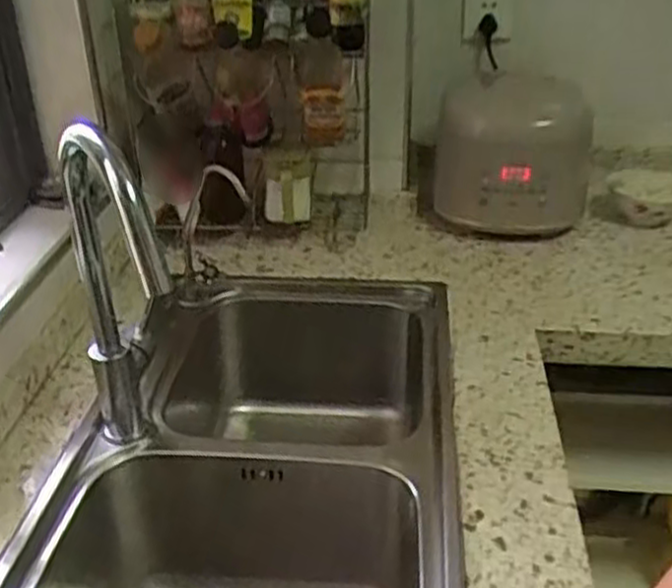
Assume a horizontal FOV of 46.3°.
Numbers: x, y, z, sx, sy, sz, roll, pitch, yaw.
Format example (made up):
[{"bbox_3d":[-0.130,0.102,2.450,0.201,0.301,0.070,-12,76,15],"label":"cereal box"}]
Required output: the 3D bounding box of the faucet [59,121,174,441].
[{"bbox_3d":[-0.195,0.019,0.716,0.062,0.352,0.215,-12,32,-18],"label":"faucet"}]

